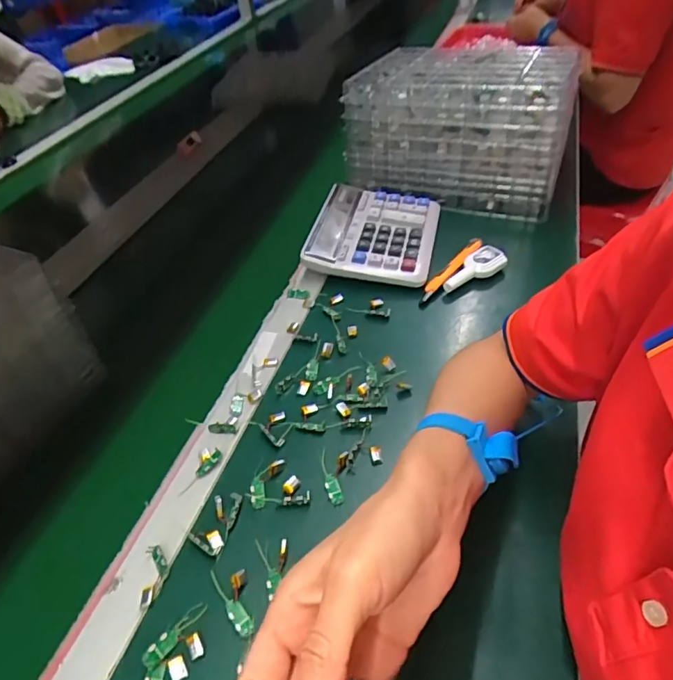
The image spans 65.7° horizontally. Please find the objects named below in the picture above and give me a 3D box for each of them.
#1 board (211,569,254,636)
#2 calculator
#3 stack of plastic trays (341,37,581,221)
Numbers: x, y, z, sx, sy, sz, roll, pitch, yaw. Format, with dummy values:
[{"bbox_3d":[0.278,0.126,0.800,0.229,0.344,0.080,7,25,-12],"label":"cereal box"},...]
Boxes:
[{"bbox_3d":[-0.075,0.194,0.389,0.023,0.008,0.051,-19,56,-14],"label":"board"},{"bbox_3d":[0.051,-0.148,0.702,0.163,0.043,0.185,7,44,14],"label":"calculator"},{"bbox_3d":[0.185,-0.327,0.786,0.298,0.154,0.201,12,45,19],"label":"stack of plastic trays"}]

